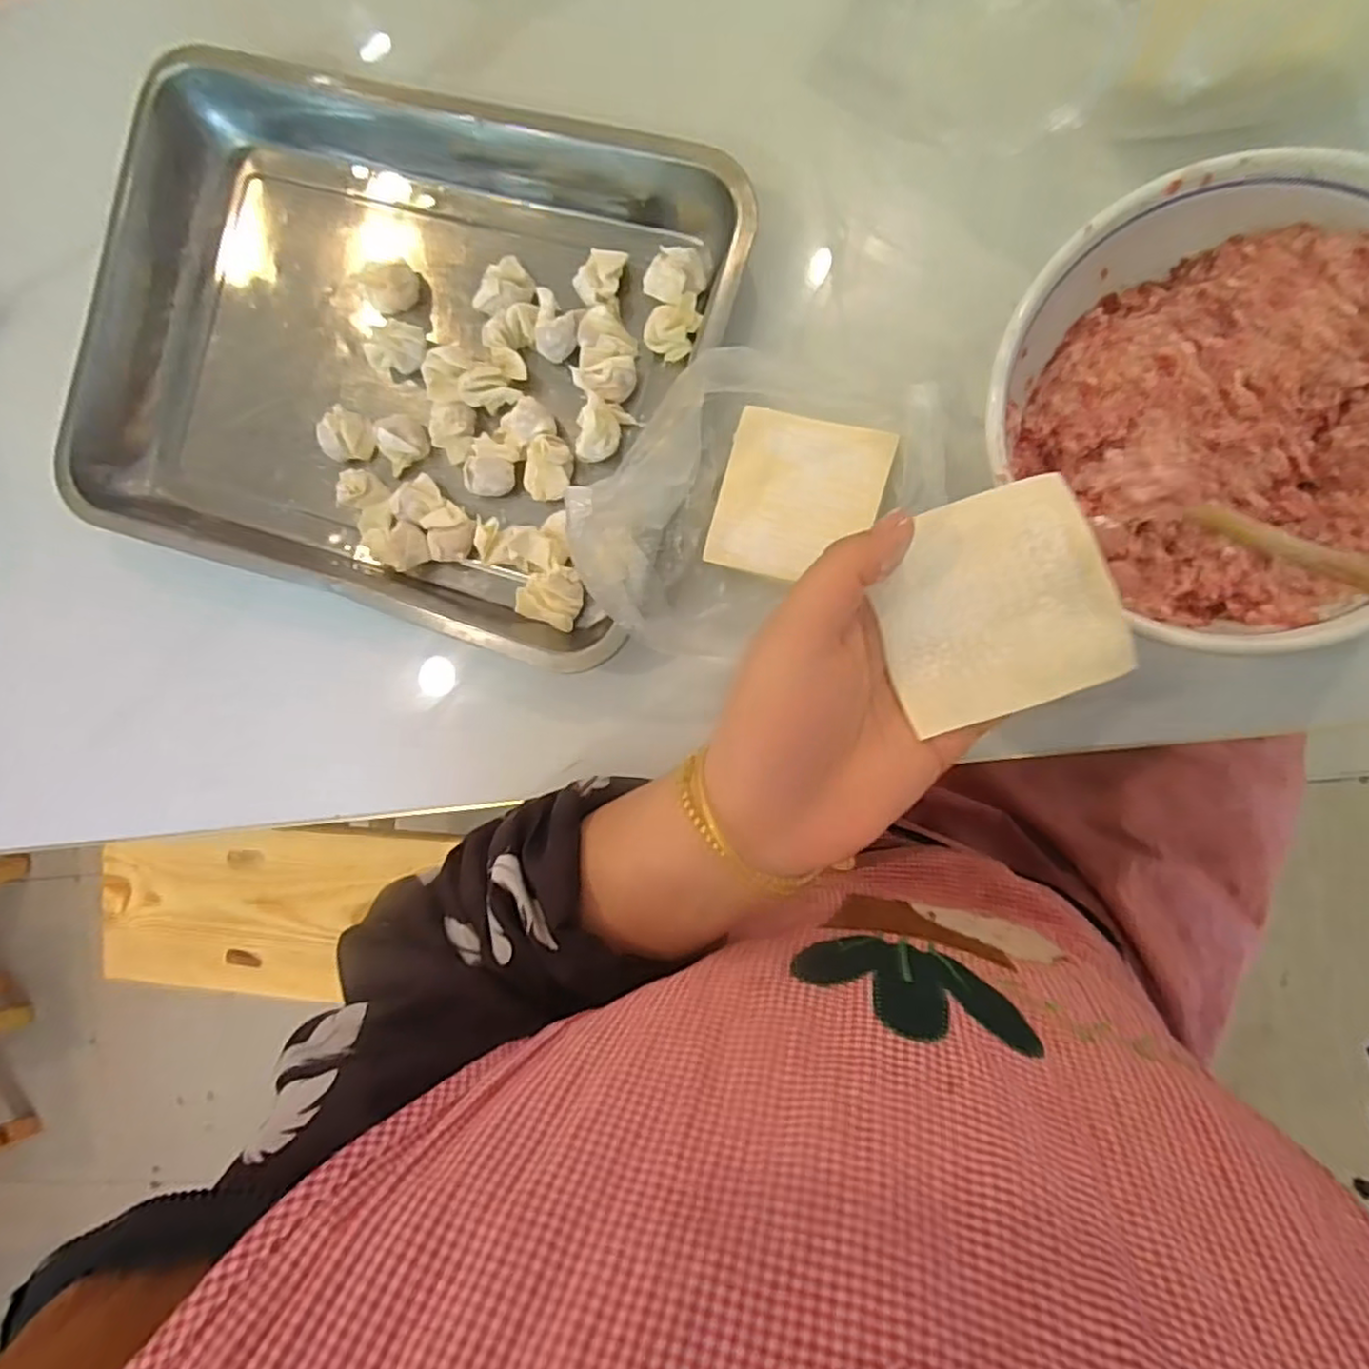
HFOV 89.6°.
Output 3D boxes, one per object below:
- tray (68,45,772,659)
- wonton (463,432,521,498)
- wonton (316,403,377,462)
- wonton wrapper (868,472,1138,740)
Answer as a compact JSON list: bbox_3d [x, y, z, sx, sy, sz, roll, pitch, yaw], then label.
[{"bbox_3d":[-0.166,-0.198,0.411,0.362,0.059,0.306,20,94,8],"label":"tray"},{"bbox_3d":[-0.115,-0.128,0.408,0.026,0.016,0.033,24,94,8],"label":"wonton"},{"bbox_3d":[-0.209,-0.153,0.425,0.027,0.022,0.030,21,94,8],"label":"wonton"},{"bbox_3d":[0.109,-0.028,0.244,0.074,0.006,0.075,-19,88,9],"label":"wonton wrapper"}]

